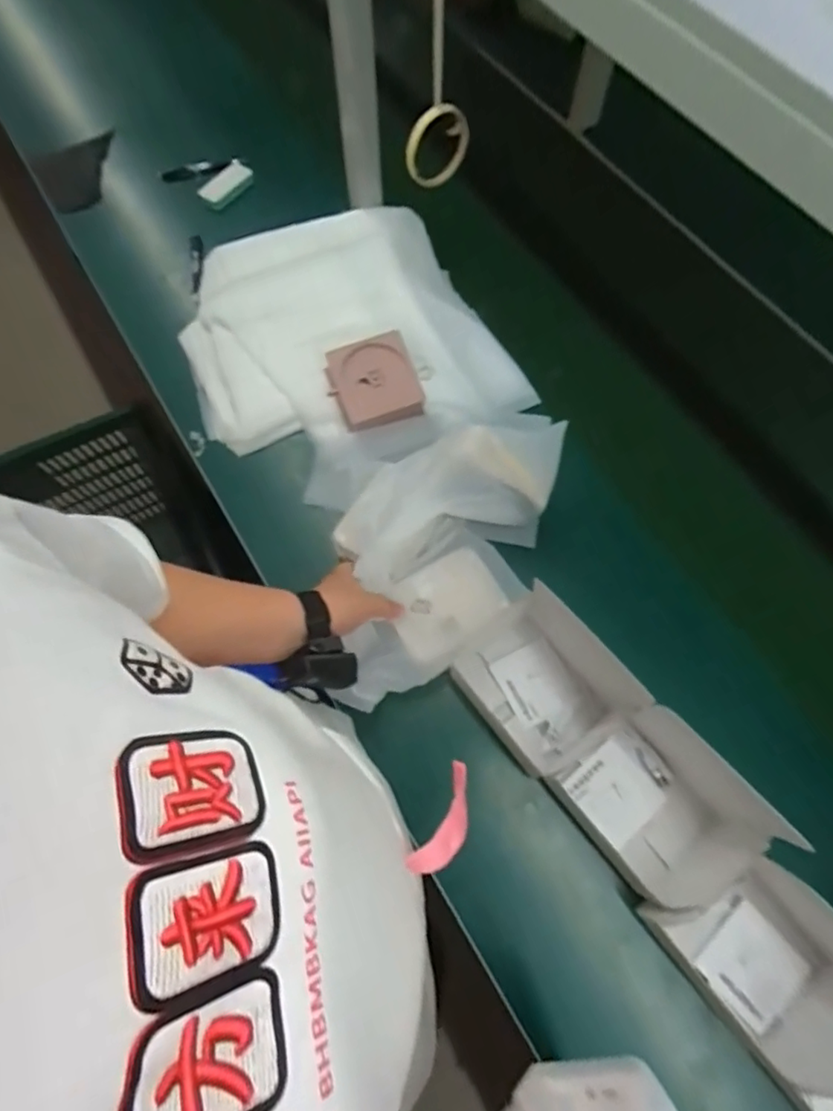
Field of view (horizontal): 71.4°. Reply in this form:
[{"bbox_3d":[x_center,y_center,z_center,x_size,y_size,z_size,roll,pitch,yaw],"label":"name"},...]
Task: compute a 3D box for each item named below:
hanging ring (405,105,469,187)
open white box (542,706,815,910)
[{"bbox_3d":[0.025,-0.484,0.689,0.089,0.089,0.009,-29,70,-12],"label":"hanging ring"},{"bbox_3d":[0.251,0.251,0.574,0.160,0.121,0.171,-31,71,-13],"label":"open white box"}]

